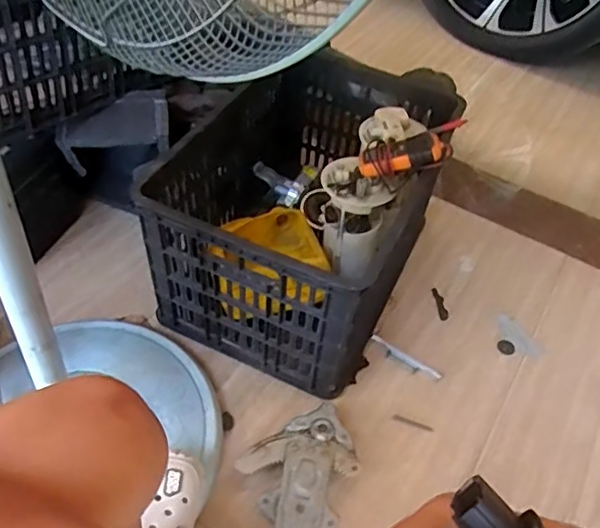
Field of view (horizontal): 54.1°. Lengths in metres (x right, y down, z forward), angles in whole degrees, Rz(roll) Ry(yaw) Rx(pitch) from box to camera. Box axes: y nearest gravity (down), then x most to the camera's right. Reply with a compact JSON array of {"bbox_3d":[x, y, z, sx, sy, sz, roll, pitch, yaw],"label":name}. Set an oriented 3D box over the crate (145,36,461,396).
[{"bbox_3d":[0.025,-0.104,0.964,0.340,0.278,0.508,22,49,15],"label":"crate"}]

